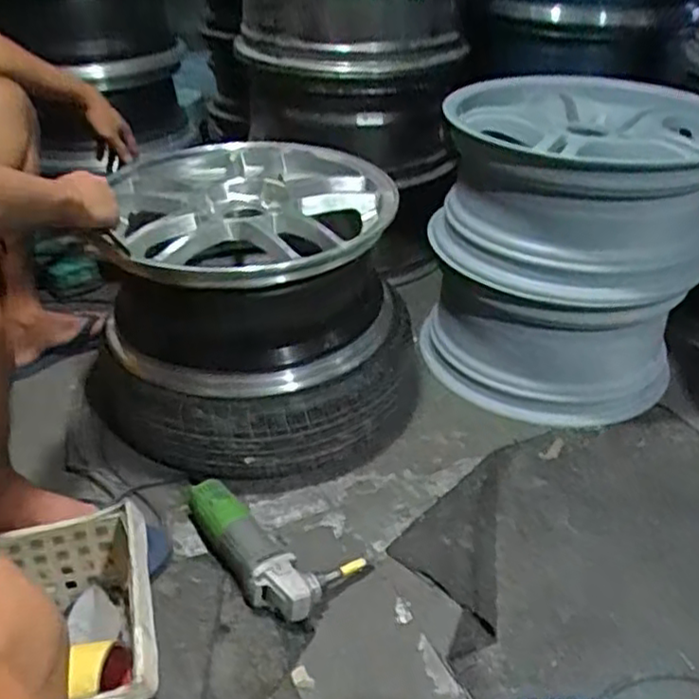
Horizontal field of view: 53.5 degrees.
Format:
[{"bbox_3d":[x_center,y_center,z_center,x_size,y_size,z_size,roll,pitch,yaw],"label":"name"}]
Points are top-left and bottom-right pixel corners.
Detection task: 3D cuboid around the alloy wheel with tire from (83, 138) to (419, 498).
[{"bbox_3d":[-0.174,-0.074,1.139,0.498,0.356,0.505,-19,39,-25],"label":"alloy wheel with tire"}]

